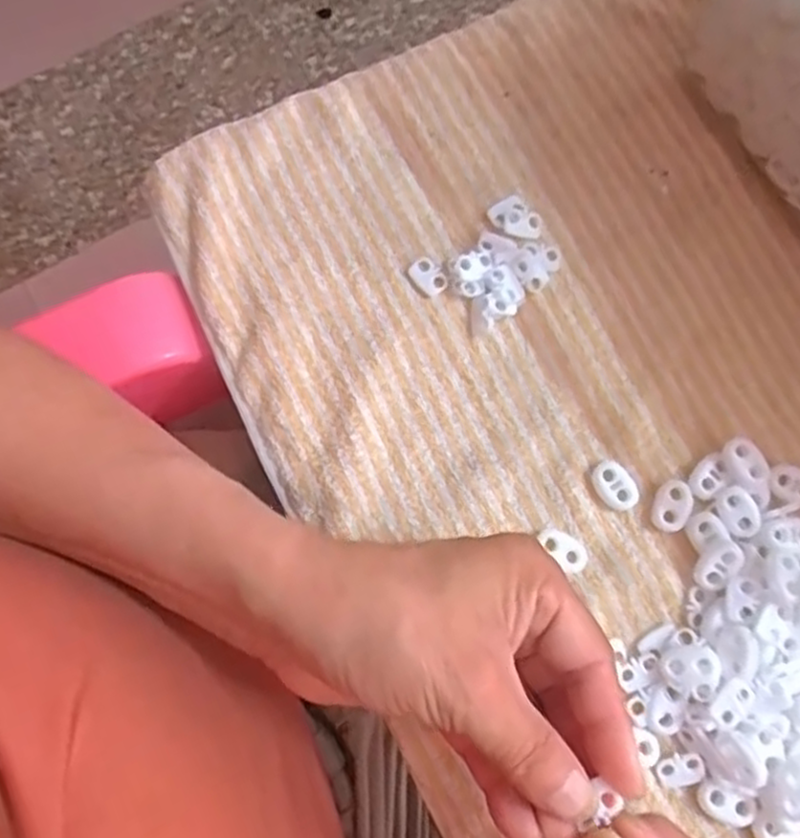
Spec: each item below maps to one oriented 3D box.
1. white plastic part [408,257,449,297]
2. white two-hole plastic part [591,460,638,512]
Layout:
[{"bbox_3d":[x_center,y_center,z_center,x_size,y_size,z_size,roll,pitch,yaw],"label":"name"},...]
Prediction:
[{"bbox_3d":[0.013,-0.066,0.339,0.013,0.004,0.018,-39,81,-7],"label":"white plastic part"},{"bbox_3d":[0.093,0.029,0.317,0.016,0.005,0.022,-28,80,-5],"label":"white two-hole plastic part"}]

